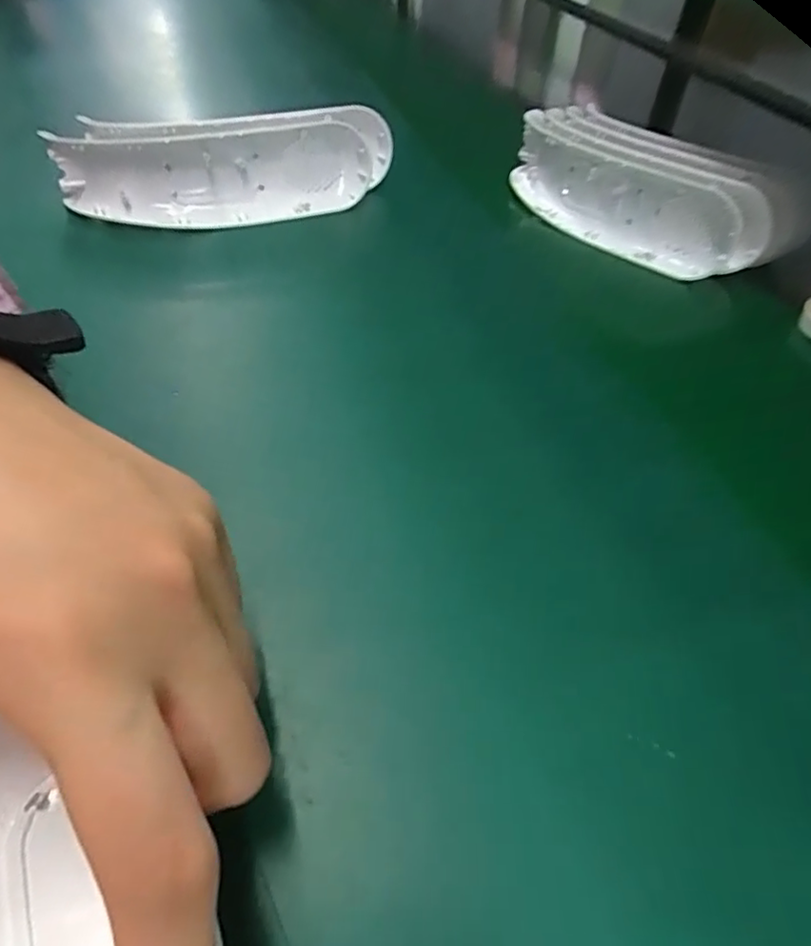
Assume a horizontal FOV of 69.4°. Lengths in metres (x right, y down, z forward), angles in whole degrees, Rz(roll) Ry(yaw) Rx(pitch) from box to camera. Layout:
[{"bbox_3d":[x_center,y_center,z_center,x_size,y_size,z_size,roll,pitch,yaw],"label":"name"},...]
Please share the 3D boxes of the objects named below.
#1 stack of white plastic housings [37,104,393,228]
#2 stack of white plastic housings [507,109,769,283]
[{"bbox_3d":[-0.119,-0.194,0.372,0.222,0.050,0.064,-7,50,-8],"label":"stack of white plastic housings"},{"bbox_3d":[0.147,-0.192,0.394,0.071,0.053,0.191,-26,55,-22],"label":"stack of white plastic housings"}]

